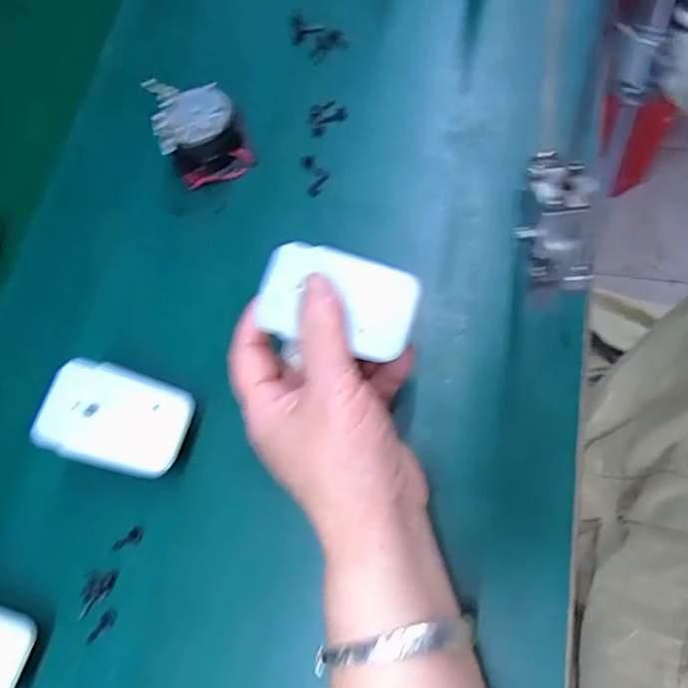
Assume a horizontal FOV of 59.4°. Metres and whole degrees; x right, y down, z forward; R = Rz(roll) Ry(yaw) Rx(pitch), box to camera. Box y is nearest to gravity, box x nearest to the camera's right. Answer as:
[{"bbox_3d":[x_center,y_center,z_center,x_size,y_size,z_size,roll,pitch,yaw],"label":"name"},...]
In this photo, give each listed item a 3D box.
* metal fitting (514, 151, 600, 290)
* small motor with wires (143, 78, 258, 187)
[{"bbox_3d":[0.083,-0.046,0.237,0.023,0.033,0.048,0,69,6],"label":"metal fitting"},{"bbox_3d":[-0.093,-0.138,0.383,0.050,0.030,0.066,-25,69,-4],"label":"small motor with wires"}]

